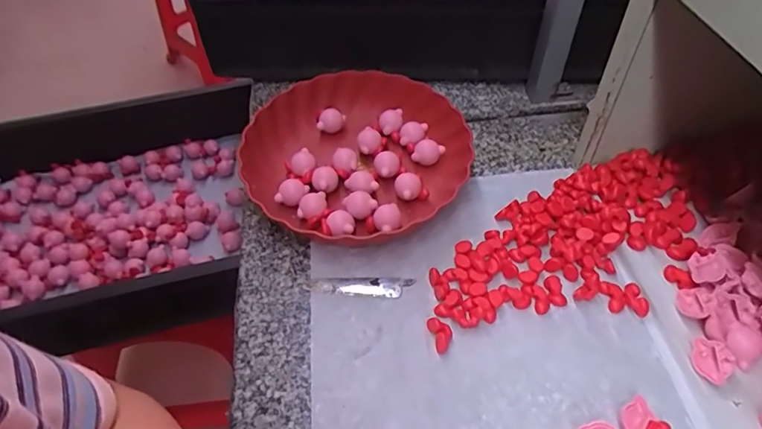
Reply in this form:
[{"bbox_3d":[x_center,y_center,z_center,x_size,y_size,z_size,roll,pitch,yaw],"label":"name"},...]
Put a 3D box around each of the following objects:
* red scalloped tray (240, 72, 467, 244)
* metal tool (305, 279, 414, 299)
[{"bbox_3d":[-0.027,-0.070,0.555,0.237,0.052,0.229,1,50,3],"label":"red scalloped tray"},{"bbox_3d":[-0.020,0.069,0.473,0.099,0.004,0.019,1,50,3],"label":"metal tool"}]

